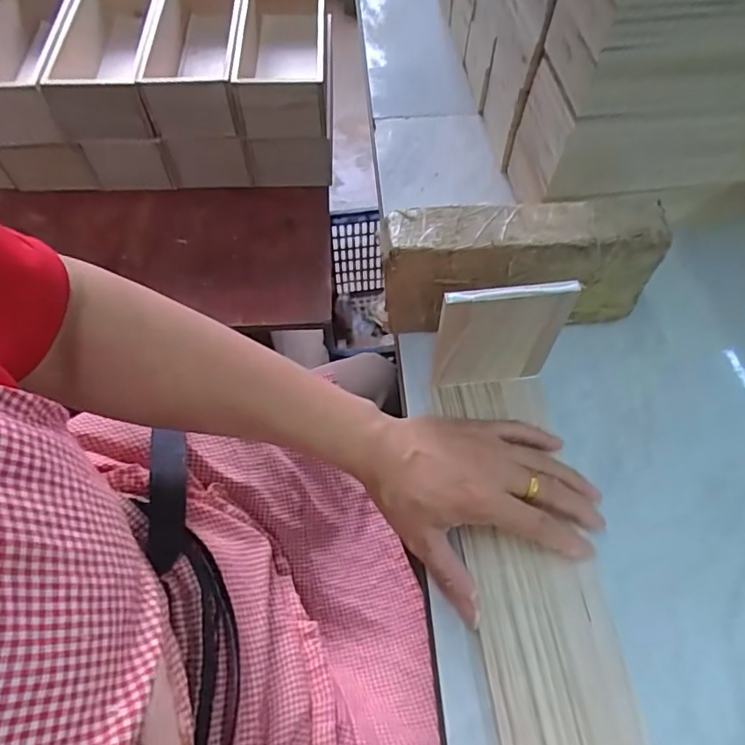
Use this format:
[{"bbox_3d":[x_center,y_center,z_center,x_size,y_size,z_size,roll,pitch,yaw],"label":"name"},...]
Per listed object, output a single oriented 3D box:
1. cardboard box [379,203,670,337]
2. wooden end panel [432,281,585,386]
[{"bbox_3d":[0.113,-0.082,0.444,0.211,0.108,0.047,-2,59,-4],"label":"cardboard box"},{"bbox_3d":[0.091,-0.023,0.399,0.090,0.117,0.009,-5,61,-3],"label":"wooden end panel"}]

